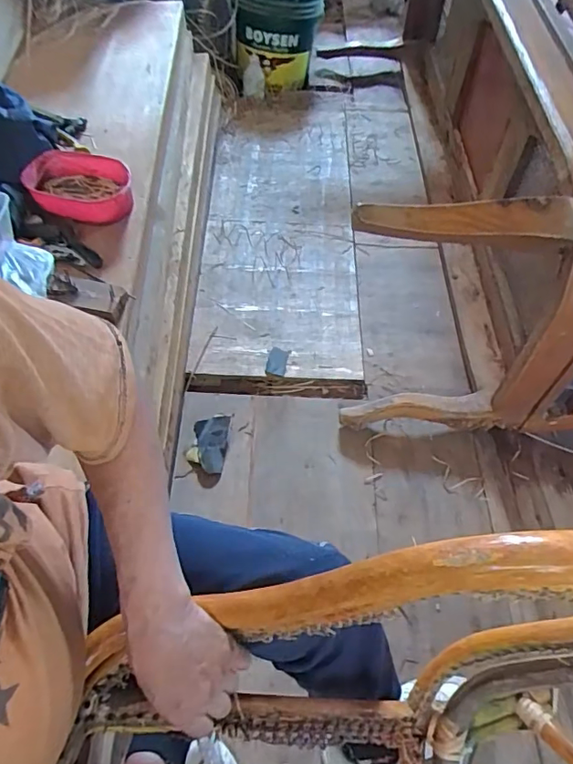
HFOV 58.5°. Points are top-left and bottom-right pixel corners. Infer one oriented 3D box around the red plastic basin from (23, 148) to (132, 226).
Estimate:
[{"bbox_3d":[-0.368,-0.350,0.925,0.191,0.049,0.128,13,58,3],"label":"red plastic basin"}]

